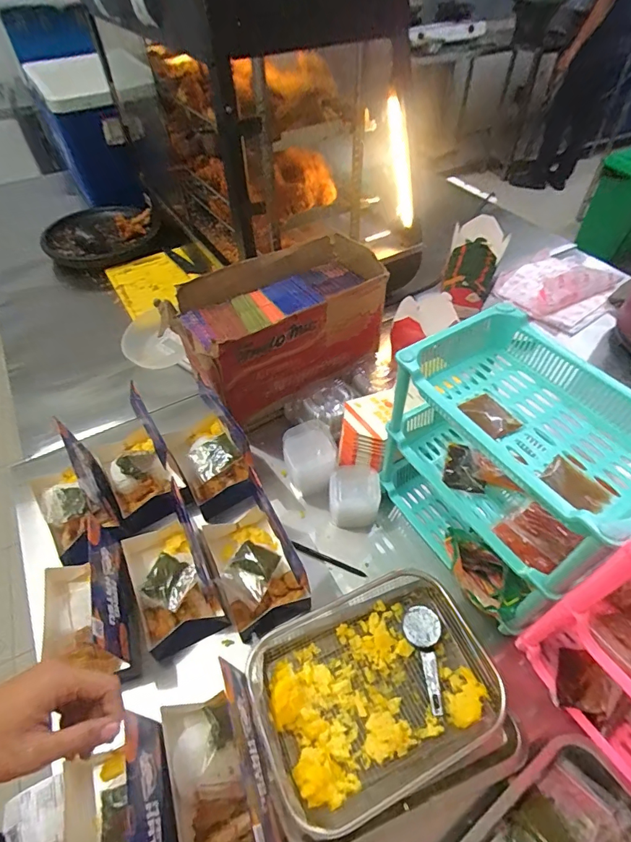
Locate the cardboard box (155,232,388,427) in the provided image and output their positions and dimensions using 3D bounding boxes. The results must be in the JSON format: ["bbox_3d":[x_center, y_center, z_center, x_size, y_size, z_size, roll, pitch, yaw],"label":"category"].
[{"bbox_3d":[-0.056,-0.206,0.908,0.439,0.196,0.244,-24,53,-19],"label":"cardboard box"}]

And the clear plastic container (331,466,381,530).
[{"bbox_3d":[0.066,0.131,0.748,0.082,0.077,0.079,0,49,1],"label":"clear plastic container"}]

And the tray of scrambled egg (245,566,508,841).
[{"bbox_3d":[0.075,0.342,0.571,0.296,0.065,0.218,-20,52,-16],"label":"tray of scrambled egg"}]

